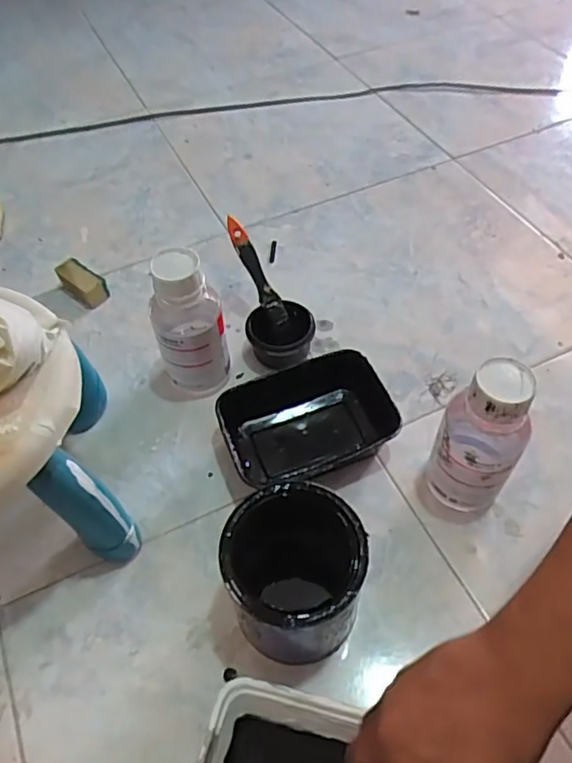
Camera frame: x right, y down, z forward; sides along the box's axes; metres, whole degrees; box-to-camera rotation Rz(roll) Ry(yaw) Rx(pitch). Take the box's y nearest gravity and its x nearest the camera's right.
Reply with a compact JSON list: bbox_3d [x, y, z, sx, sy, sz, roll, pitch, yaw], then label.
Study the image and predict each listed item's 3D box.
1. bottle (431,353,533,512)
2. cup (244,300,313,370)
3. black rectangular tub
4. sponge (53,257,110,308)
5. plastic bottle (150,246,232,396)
[{"bbox_3d":[0.171,0.056,0.523,0.069,0.169,0.061,23,58,18],"label":"bottle"},{"bbox_3d":[-0.006,-0.053,0.682,0.078,0.047,0.068,-8,54,-4],"label":"cup"},{"bbox_3d":[0.022,0.043,0.611,0.175,0.061,0.111,-16,55,-10],"label":"black rectangular tub"},{"bbox_3d":[-0.269,-0.129,0.766,0.073,0.037,0.034,34,62,24],"label":"sponge"},{"bbox_3d":[-0.101,-0.053,0.614,0.071,0.170,0.058,-12,54,-7],"label":"plastic bottle"}]

